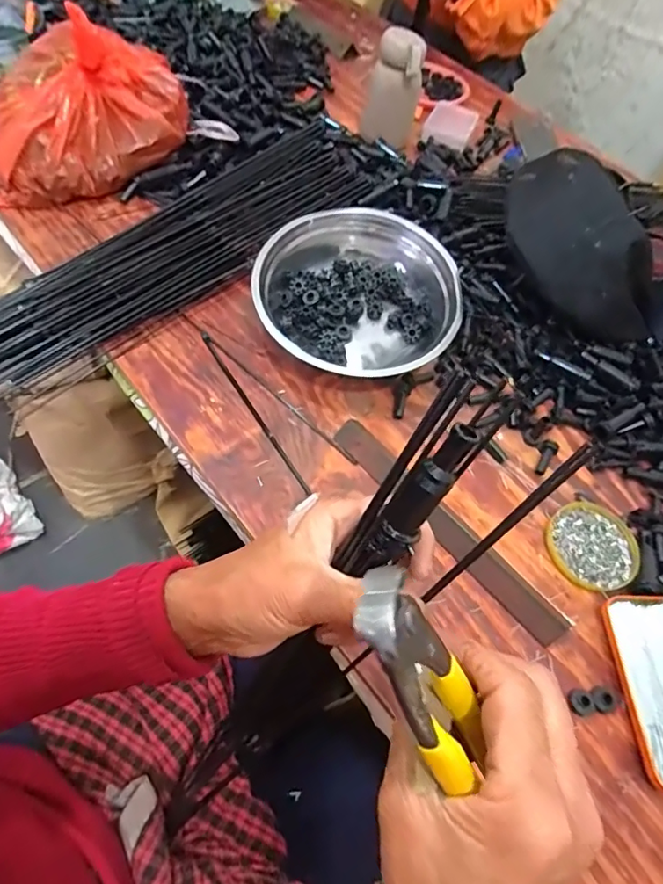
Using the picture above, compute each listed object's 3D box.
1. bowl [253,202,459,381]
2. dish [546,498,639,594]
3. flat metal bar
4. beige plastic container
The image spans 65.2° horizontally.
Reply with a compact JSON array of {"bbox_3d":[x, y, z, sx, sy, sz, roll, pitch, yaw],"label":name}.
[{"bbox_3d":[0.023,-0.170,0.573,0.204,0.069,0.186,4,58,-7],"label":"bowl"},{"bbox_3d":[0.249,0.098,0.492,0.086,0.009,0.081,4,58,-7],"label":"dish"},{"bbox_3d":[0.105,0.074,0.484,0.034,0.013,0.267,-36,70,-27],"label":"flat metal bar"},{"bbox_3d":[0.092,-0.521,0.778,0.079,0.143,0.062,9,57,-3],"label":"beige plastic container"}]

